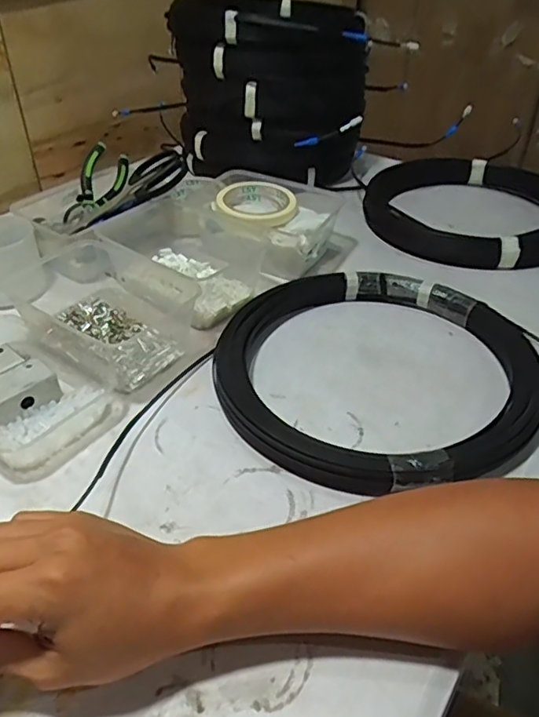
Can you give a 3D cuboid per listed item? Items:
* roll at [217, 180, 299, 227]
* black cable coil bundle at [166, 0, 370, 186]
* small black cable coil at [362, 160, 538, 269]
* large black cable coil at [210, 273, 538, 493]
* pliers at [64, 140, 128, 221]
[{"bbox_3d":[-0.019,-0.191,0.692,0.103,0.020,0.102,2,35,-1],"label":"roll"},{"bbox_3d":[0.003,-0.429,0.850,0.279,0.198,0.279,2,35,-1],"label":"black cable coil bundle"},{"bbox_3d":[0.280,-0.208,0.786,0.272,0.062,0.269,2,35,-1],"label":"small black cable coil"},{"bbox_3d":[0.097,0.006,0.529,0.288,0.039,0.279,2,35,-1],"label":"large black cable coil"},{"bbox_3d":[-0.215,-0.220,0.714,0.053,0.022,0.109,19,78,-14],"label":"pliers"}]

